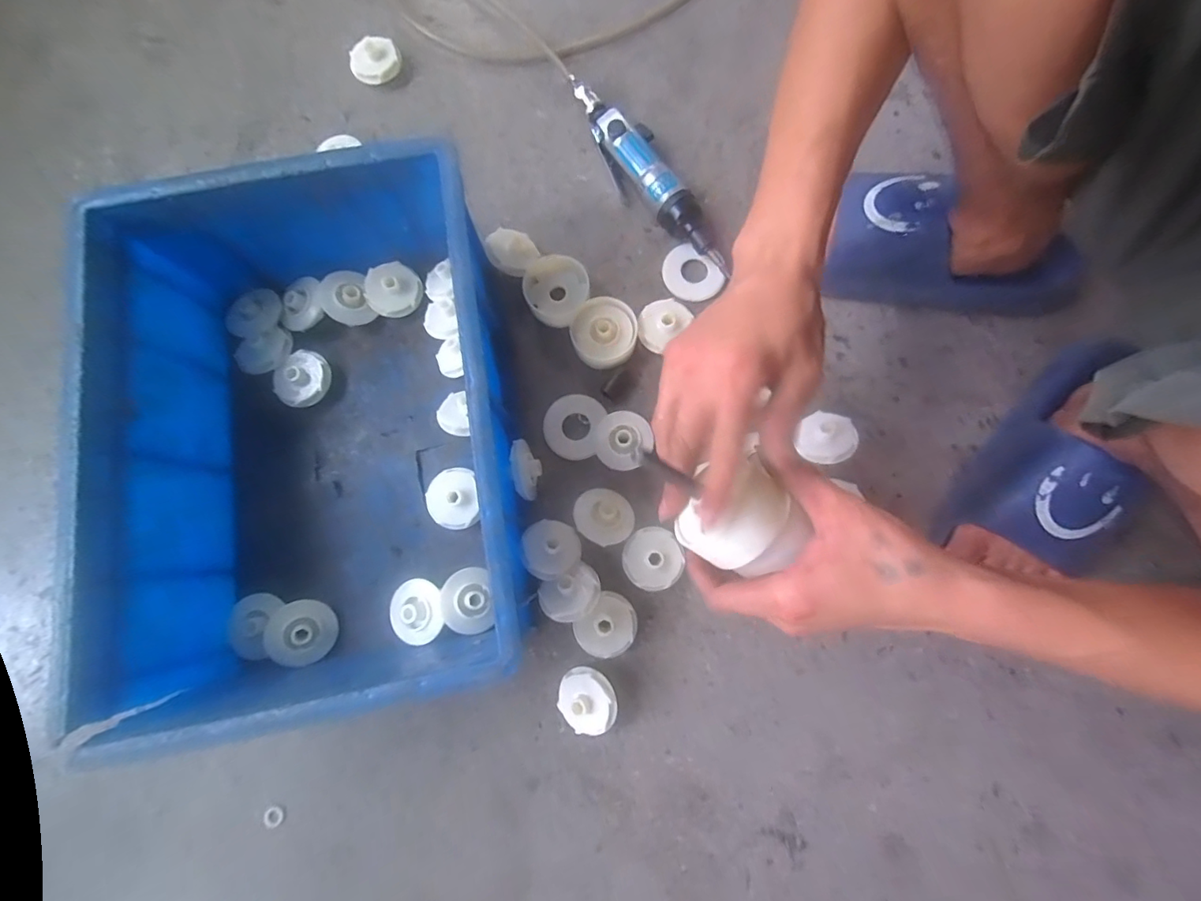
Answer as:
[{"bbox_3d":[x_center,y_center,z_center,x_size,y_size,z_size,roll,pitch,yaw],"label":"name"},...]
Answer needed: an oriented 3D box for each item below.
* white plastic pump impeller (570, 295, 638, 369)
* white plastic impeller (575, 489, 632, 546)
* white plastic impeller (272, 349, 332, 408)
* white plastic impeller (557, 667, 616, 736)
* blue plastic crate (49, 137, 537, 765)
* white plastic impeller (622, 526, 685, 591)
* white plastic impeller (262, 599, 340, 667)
[{"bbox_3d":[0.003,-0.114,0.494,0.062,0.017,0.066,0,80,1],"label":"white plastic pump impeller"},{"bbox_3d":[0.003,0.061,0.464,0.052,0.027,0.052,2,73,-7],"label":"white plastic impeller"},{"bbox_3d":[-0.284,-0.068,0.490,0.050,0.022,0.054,0,80,1],"label":"white plastic impeller"},{"bbox_3d":[-0.013,0.212,0.428,0.053,0.019,0.053,-3,83,25],"label":"white plastic impeller"},{"bbox_3d":[-0.222,-0.010,0.424,0.291,0.154,0.390,-9,80,0],"label":"blue plastic crate"},{"bbox_3d":[0.046,0.097,0.461,0.051,0.031,0.053,0,80,1],"label":"white plastic impeller"},{"bbox_3d":[-0.262,0.159,0.447,0.055,0.020,0.055,6,74,-22],"label":"white plastic impeller"}]

